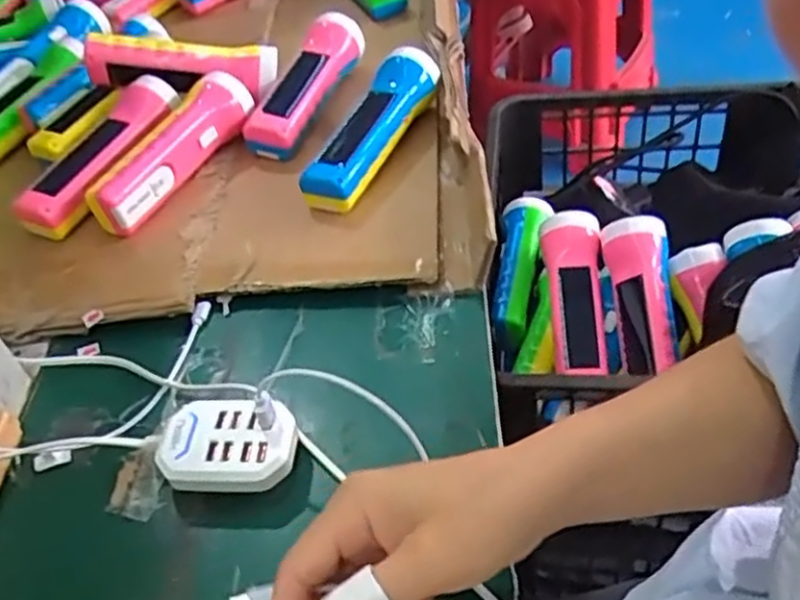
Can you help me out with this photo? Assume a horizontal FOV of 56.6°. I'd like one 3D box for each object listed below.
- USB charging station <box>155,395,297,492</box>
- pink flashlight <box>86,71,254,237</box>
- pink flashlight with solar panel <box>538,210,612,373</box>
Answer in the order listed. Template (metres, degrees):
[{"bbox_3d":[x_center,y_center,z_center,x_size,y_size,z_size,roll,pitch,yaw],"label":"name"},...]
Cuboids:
[{"bbox_3d":[-0.095,0.081,0.422,0.077,0.030,0.061,1,47,13],"label":"USB charging station"},{"bbox_3d":[-0.181,-0.122,0.603,0.041,0.048,0.167,16,51,25],"label":"pink flashlight"},{"bbox_3d":[0.153,-0.002,0.646,0.053,0.050,0.146,-2,70,4],"label":"pink flashlight with solar panel"}]

